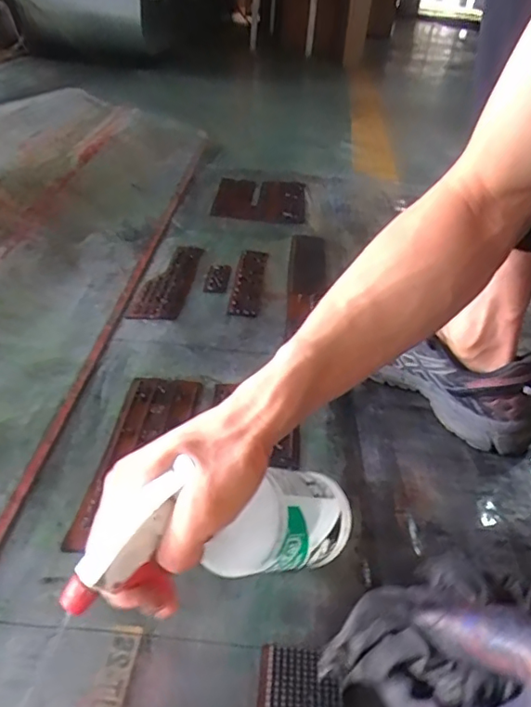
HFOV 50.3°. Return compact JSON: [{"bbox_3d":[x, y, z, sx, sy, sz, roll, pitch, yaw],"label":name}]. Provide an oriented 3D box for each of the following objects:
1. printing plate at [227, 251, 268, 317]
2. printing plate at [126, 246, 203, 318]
[{"bbox_3d":[-0.025,-0.116,0.888,0.042,0.005,0.223,7,35,1],"label":"printing plate"},{"bbox_3d":[-0.144,-0.117,0.872,0.069,0.010,0.249,9,35,4],"label":"printing plate"}]

